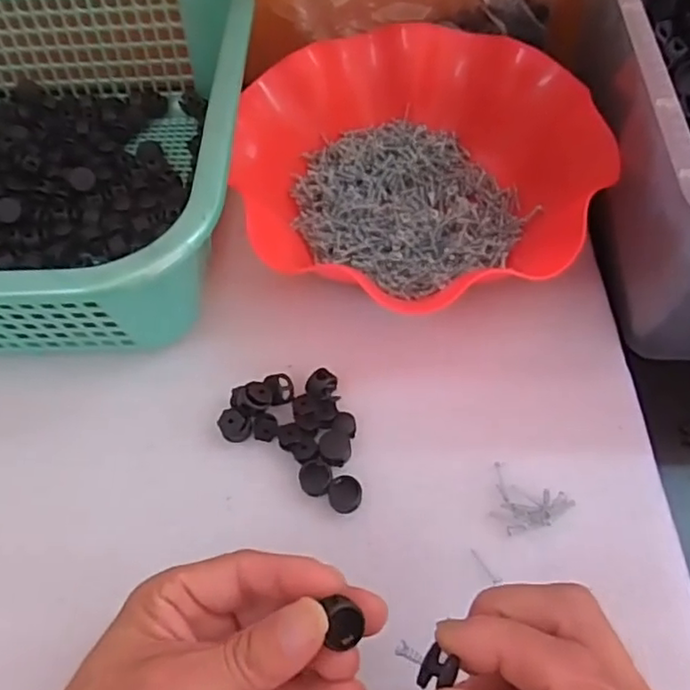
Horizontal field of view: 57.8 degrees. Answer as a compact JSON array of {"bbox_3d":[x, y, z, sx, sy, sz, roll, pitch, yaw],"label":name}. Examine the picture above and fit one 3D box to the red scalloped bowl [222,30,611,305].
[{"bbox_3d":[0.039,-0.108,0.389,0.207,0.064,0.214,-1,60,1],"label":"red scalloped bowl"}]

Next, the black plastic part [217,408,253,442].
[{"bbox_3d":[-0.059,0.044,0.334,0.017,0.011,0.015,39,68,21],"label":"black plastic part"}]

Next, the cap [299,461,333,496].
[{"bbox_3d":[-0.015,0.068,0.322,0.016,0.006,0.017,-1,60,1],"label":"cap"}]

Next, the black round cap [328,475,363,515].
[{"bbox_3d":[0.000,0.075,0.316,0.017,0.005,0.018,1,76,-3],"label":"black round cap"}]

